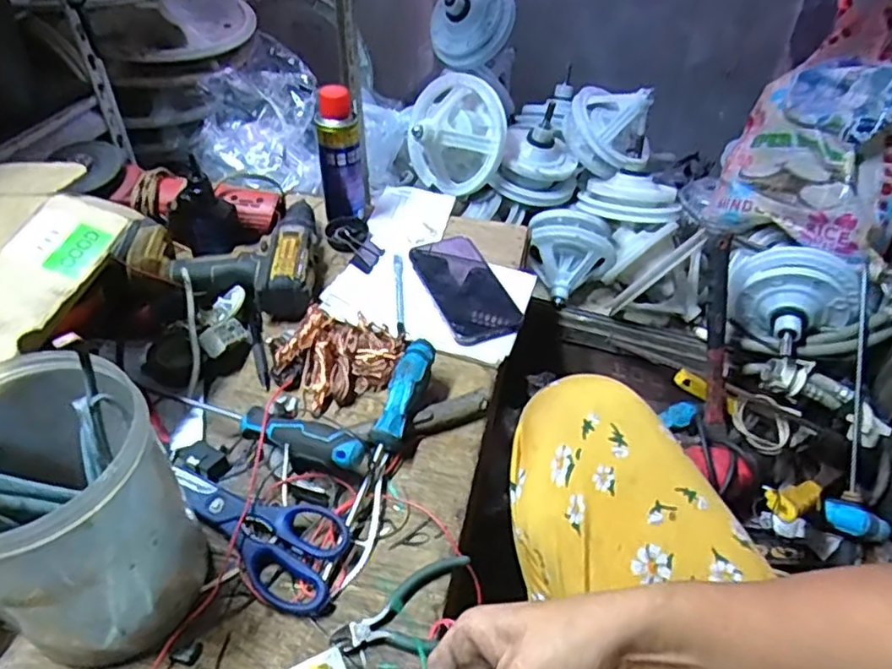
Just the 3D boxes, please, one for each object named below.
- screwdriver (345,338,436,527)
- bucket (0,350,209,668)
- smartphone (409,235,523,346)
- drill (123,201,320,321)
[{"bbox_3d":[-0.049,0.078,0.557,0.029,0.023,0.175,14,60,12],"label":"screwdriver"},{"bbox_3d":[-0.249,0.116,0.423,0.144,0.169,0.134,34,52,29],"label":"bucket"},{"bbox_3d":[0.020,-0.055,0.709,0.077,0.013,0.154,-19,54,-12],"label":"smartphone"},{"bbox_3d":[-0.238,-0.099,0.716,0.181,0.060,0.167,-2,43,-5],"label":"drill"}]

